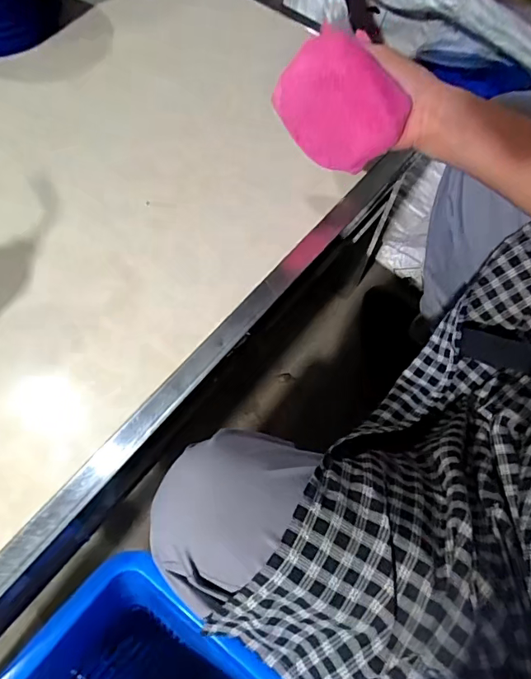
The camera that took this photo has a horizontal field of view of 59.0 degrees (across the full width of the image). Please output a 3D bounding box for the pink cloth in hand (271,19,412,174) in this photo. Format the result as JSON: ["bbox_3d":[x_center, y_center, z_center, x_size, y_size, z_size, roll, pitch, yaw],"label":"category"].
[{"bbox_3d":[0.067,-0.213,0.430,0.115,0.109,0.035,8,65,0],"label":"pink cloth in hand"}]

